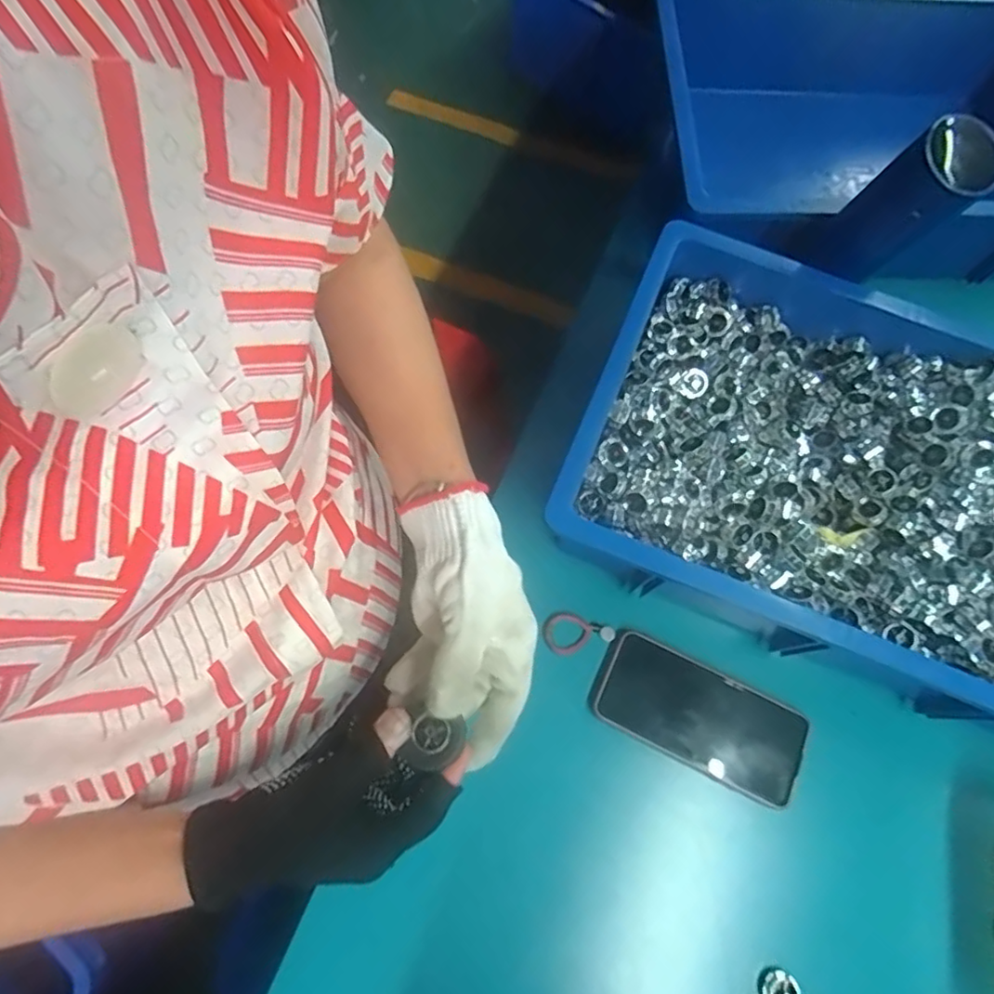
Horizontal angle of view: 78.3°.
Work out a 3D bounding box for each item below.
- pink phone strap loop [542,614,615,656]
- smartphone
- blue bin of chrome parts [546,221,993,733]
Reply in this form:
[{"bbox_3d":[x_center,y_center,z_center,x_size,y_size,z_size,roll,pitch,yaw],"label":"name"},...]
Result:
[{"bbox_3d":[0.069,0.114,0.524,0.060,0.011,0.033,-16,70,-8],"label":"pink phone strap loop"},{"bbox_3d":[0.167,0.179,0.499,0.168,0.009,0.077,27,69,4],"label":"smartphone"},{"bbox_3d":[0.300,-0.007,0.527,0.435,0.130,0.305,22,70,6],"label":"blue bin of chrome parts"}]

